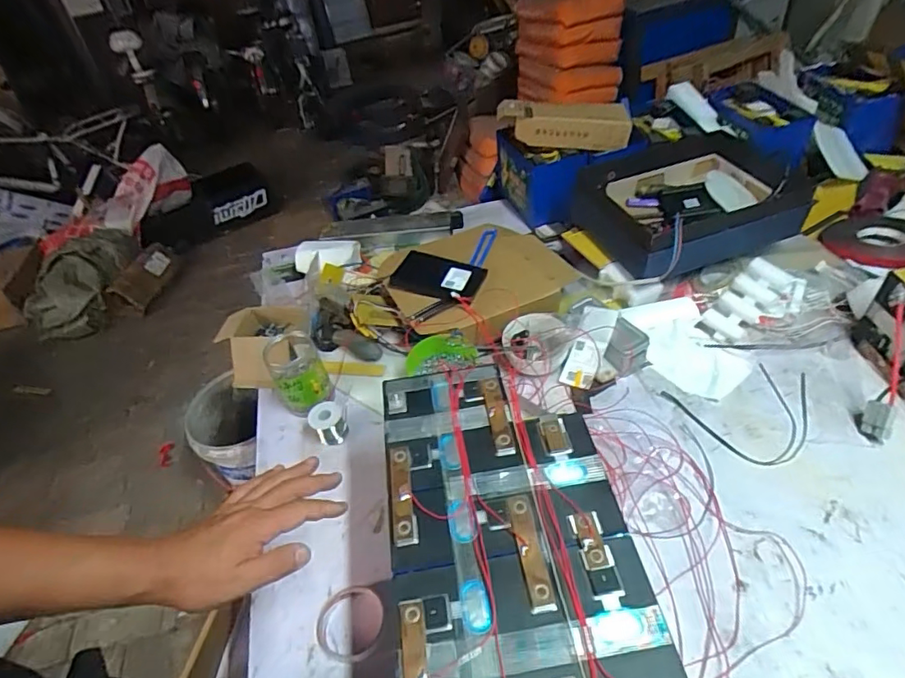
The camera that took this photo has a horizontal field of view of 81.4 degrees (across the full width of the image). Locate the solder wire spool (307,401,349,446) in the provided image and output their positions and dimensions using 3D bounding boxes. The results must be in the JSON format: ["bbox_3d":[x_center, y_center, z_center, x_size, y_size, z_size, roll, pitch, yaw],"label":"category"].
[{"bbox_3d":[-0.201,0.140,0.862,0.054,0.059,0.052,-5,44,4],"label":"solder wire spool"}]

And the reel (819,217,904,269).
[{"bbox_3d":[0.818,-0.180,1.004,0.186,0.035,0.167,16,49,24],"label":"reel"}]

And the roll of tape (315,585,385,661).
[{"bbox_3d":[-0.126,0.353,0.650,0.086,0.012,0.086,-5,44,4],"label":"roll of tape"}]

